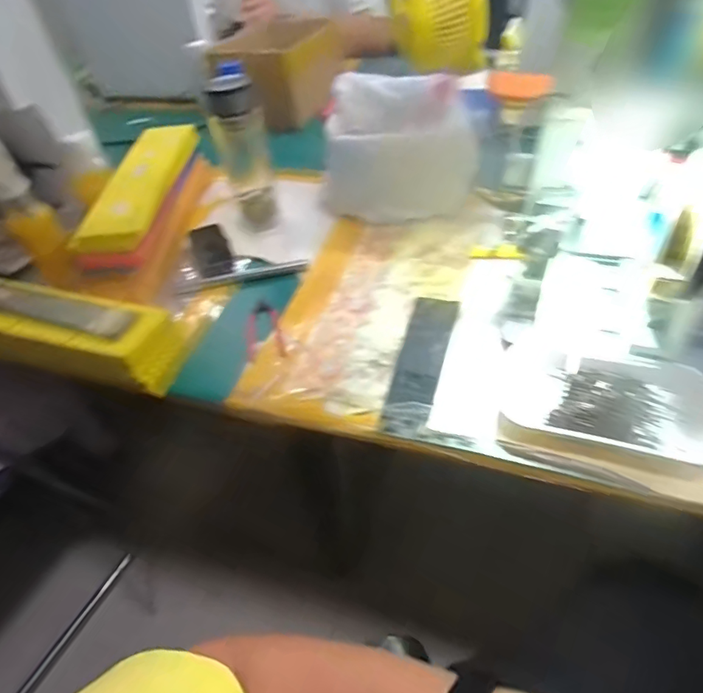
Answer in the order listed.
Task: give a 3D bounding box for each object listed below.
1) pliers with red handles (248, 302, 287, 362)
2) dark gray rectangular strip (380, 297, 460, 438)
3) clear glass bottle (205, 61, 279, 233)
[{"bbox_3d":[-0.103,-0.019,0.558,0.043,0.009,0.101,-11,46,-4],"label":"pliers with red handles"},{"bbox_3d":[0.076,0.013,0.500,0.049,0.005,0.194,10,48,16],"label":"dark gray rectangular strip"},{"bbox_3d":[-0.151,-0.273,0.662,0.072,0.197,0.078,-16,46,-9],"label":"clear glass bottle"}]

